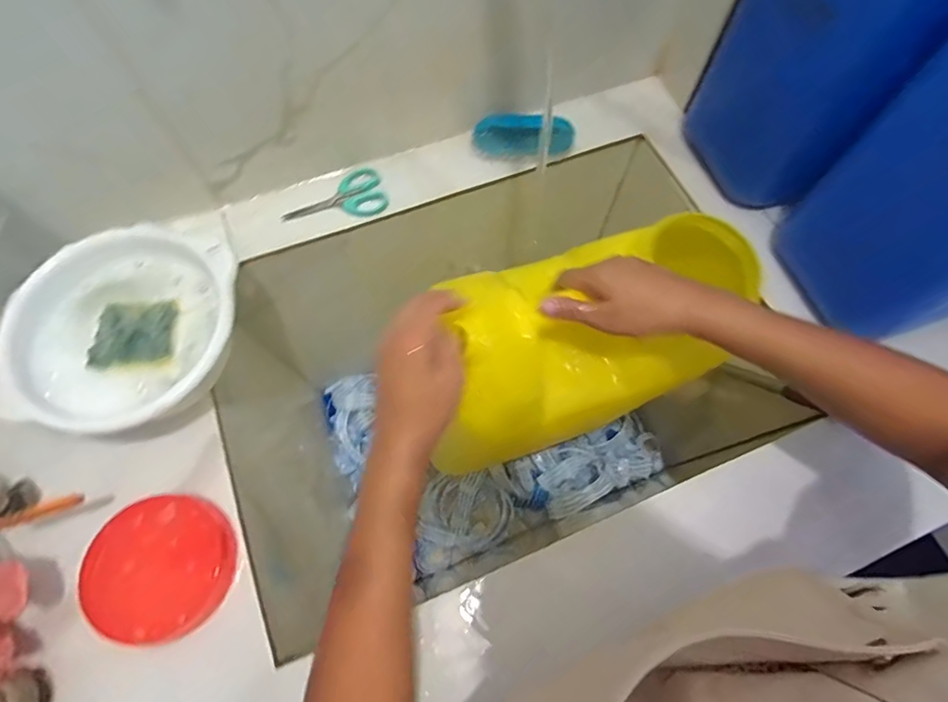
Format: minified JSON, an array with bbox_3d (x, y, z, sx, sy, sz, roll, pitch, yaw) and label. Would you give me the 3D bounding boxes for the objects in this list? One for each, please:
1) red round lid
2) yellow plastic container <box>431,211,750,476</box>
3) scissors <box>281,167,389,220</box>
[{"bbox_3d":[-0.274,0.188,0.451,0.118,0.016,0.118,6,65,-12],"label":"red round lid"},{"bbox_3d":[0.110,-0.022,0.485,0.339,0.132,0.151,-22,69,-9],"label":"yellow plastic container"},{"bbox_3d":[-0.167,-0.176,0.624,0.122,0.010,0.054,-25,92,-3],"label":"scissors"}]

